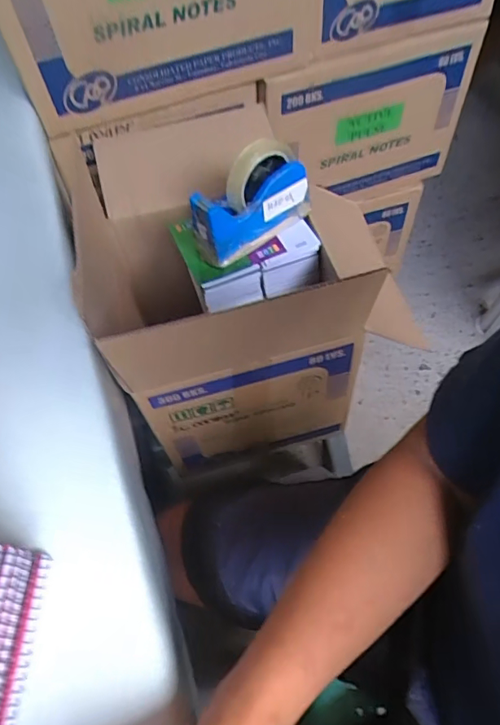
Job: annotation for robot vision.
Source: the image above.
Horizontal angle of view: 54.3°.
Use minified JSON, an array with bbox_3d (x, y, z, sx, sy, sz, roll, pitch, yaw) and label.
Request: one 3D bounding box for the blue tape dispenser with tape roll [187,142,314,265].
[{"bbox_3d":[0.003,-0.209,0.625,0.160,0.110,0.053,-29,60,-15],"label":"blue tape dispenser with tape roll"}]

